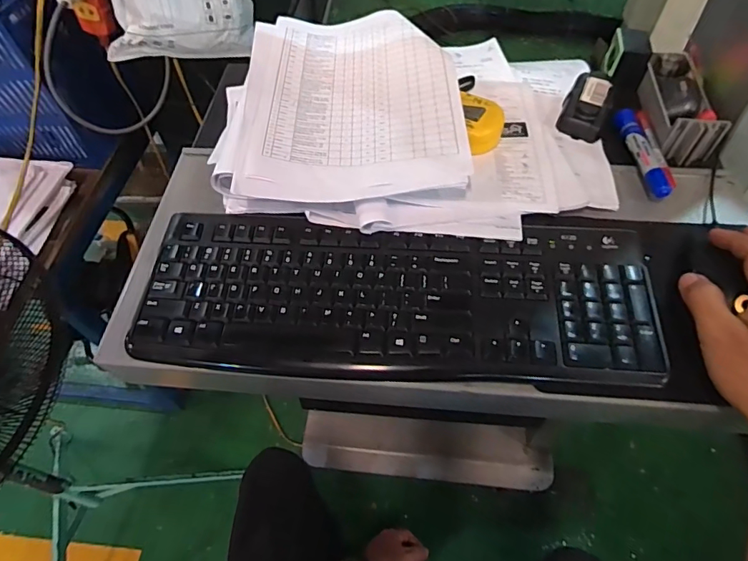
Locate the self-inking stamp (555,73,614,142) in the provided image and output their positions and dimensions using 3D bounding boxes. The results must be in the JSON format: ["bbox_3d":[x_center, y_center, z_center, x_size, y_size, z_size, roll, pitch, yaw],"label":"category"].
[{"bbox_3d":[0.244,-0.206,0.533,0.047,0.024,0.101,19,59,14],"label":"self-inking stamp"}]

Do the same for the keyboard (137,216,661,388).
[{"bbox_3d":[0.015,0.011,0.402,0.430,0.023,0.149,3,56,4],"label":"keyboard"}]

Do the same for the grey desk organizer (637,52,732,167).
[{"bbox_3d":[0.336,-0.200,0.517,0.060,0.040,0.158,4,56,5],"label":"grey desk organizer"}]

